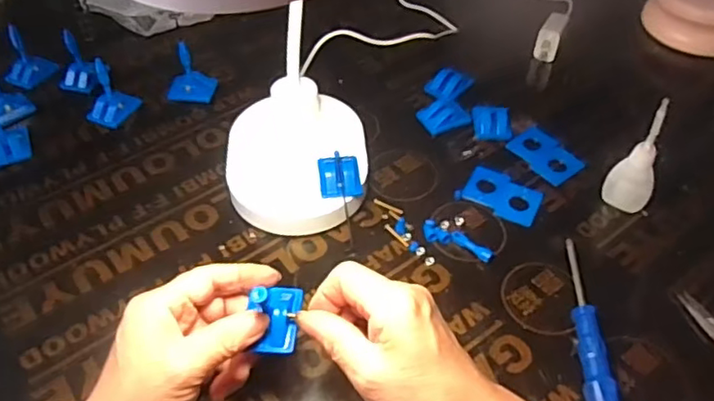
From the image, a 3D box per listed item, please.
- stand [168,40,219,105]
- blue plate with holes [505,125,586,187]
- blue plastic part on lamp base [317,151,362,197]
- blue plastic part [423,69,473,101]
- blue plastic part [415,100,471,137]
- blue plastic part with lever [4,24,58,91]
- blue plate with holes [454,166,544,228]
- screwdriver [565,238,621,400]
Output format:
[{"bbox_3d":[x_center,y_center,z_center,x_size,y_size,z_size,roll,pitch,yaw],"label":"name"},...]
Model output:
[{"bbox_3d":[-0.166,-0.128,0.598,0.043,0.057,0.032,-1,47,0],"label":"stand"},{"bbox_3d":[0.173,-0.042,0.555,0.040,0.006,0.066,-27,53,-22],"label":"blue plate with holes"},{"bbox_3d":[-0.014,-0.022,0.493,0.032,0.014,0.039,-7,48,-6],"label":"blue plastic part on lamp base"},{"bbox_3d":[0.093,-0.120,0.615,0.033,0.015,0.040,32,55,26],"label":"blue plastic part"},{"bbox_3d":[0.083,-0.083,0.583,0.045,0.015,0.037,-20,50,-17],"label":"blue plastic part"},{"bbox_3d":[-0.341,-0.145,0.619,0.040,0.040,0.044,11,49,10],"label":"blue plastic part with lever"},{"bbox_3d":[0.125,-0.004,0.522,0.066,0.005,0.045,27,53,23],"label":"blue plate with holes"},{"bbox_3d":[0.161,0.088,0.427,0.017,0.020,0.147,3,48,3],"label":"screwdriver"}]

